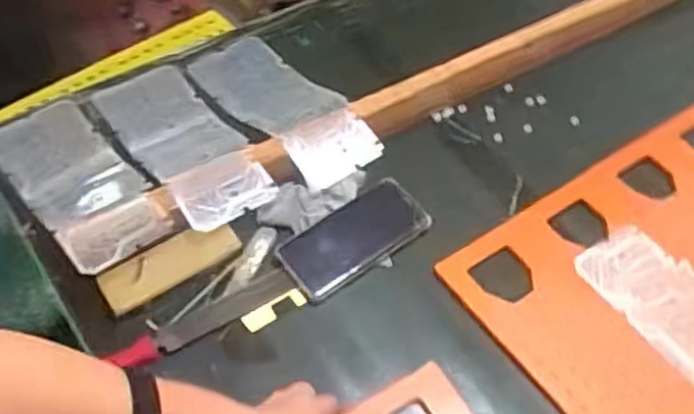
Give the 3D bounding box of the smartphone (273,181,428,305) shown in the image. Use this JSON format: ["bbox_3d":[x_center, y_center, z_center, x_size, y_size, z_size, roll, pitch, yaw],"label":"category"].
[{"bbox_3d":[0.009,0.032,0.777,0.160,0.010,0.076,-31,66,-22],"label":"smartphone"}]

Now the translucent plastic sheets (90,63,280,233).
[{"bbox_3d":[-0.188,-0.079,0.835,0.108,0.036,0.268,-28,58,-22],"label":"translucent plastic sheets"}]

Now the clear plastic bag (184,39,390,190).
[{"bbox_3d":[-0.081,-0.128,0.888,0.113,0.033,0.277,-33,60,-26],"label":"clear plastic bag"}]

